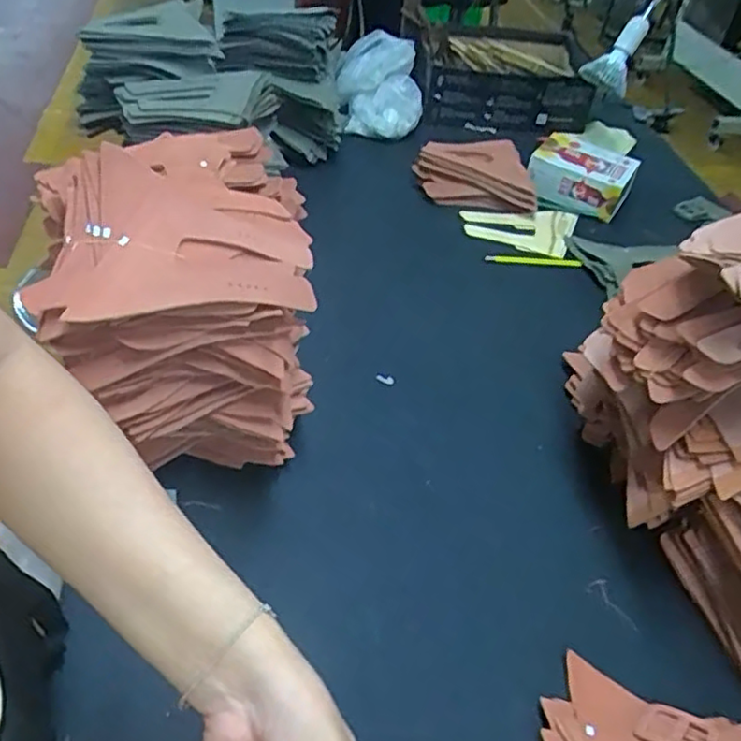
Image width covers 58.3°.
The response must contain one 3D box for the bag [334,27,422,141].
[{"bbox_3d":[0.017,-0.518,1.231,0.155,0.143,0.154,3,44,-4],"label":"bag"}]

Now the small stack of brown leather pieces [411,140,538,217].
[{"bbox_3d":[0.173,-0.325,1.100,0.196,0.059,0.134,7,44,0],"label":"small stack of brown leather pieces"}]

